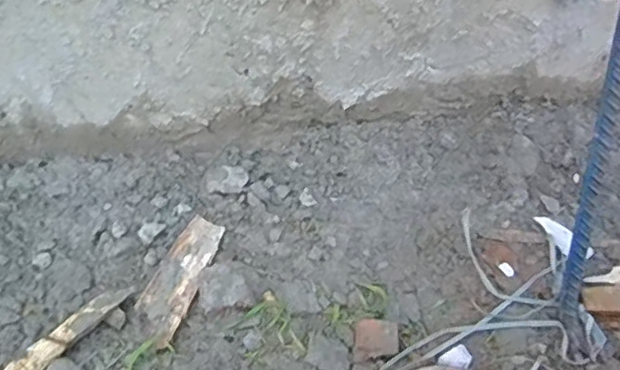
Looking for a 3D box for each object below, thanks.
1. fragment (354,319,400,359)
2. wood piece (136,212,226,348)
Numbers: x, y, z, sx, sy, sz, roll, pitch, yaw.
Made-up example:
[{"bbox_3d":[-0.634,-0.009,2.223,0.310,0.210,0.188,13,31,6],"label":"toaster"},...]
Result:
[{"bbox_3d":[0.075,0.170,0.694,0.049,0.020,0.038,-1,47,-1],"label":"fragment"},{"bbox_3d":[-0.158,0.111,0.760,0.055,0.011,0.165,27,56,-1],"label":"wood piece"}]

